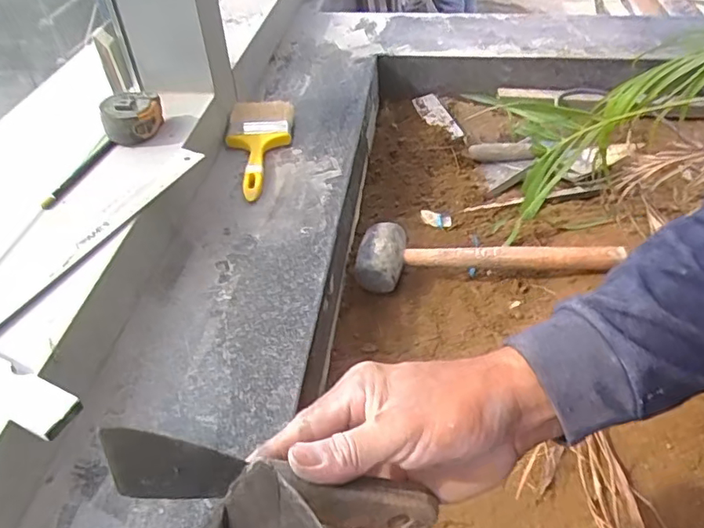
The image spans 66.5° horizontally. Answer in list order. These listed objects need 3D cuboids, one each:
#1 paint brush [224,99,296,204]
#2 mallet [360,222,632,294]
[{"bbox_3d":[-0.139,-0.179,0.797,0.099,0.029,0.220,-5,45,-1],"label":"paint brush"},{"bbox_3d":[0.168,-0.011,0.711,0.324,0.087,0.094,1,45,4],"label":"mallet"}]

